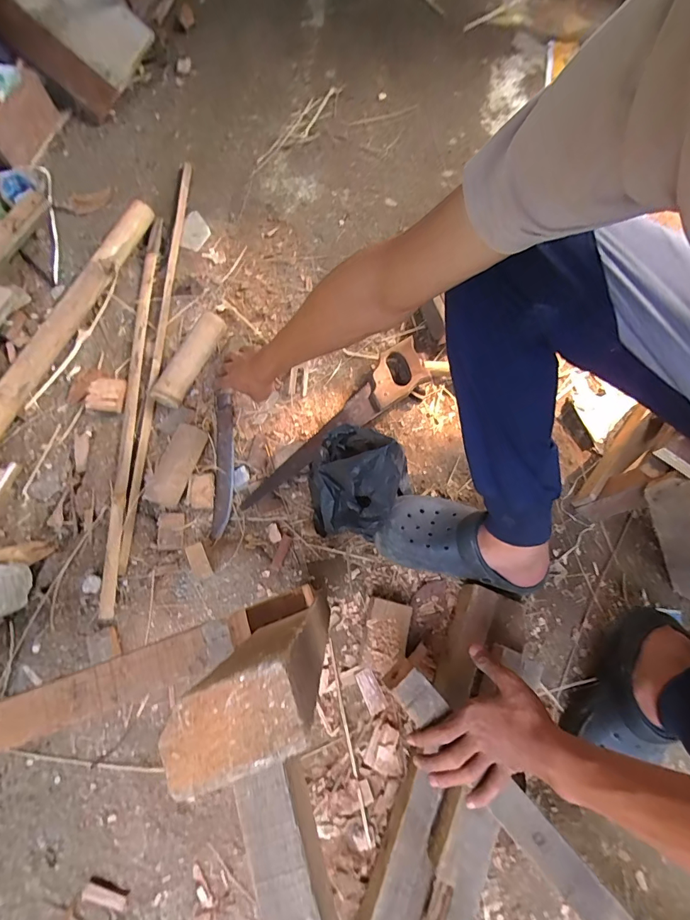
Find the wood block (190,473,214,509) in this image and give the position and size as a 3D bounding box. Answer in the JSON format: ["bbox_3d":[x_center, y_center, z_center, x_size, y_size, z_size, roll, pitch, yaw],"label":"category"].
[{"bbox_3d":[-0.241,0.053,0.677,0.037,0.020,0.060,6,98,-2],"label":"wood block"}]

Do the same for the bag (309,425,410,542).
[{"bbox_3d":[0.019,0.034,0.623,0.144,0.147,0.163,-6,72,-4],"label":"bag"}]

